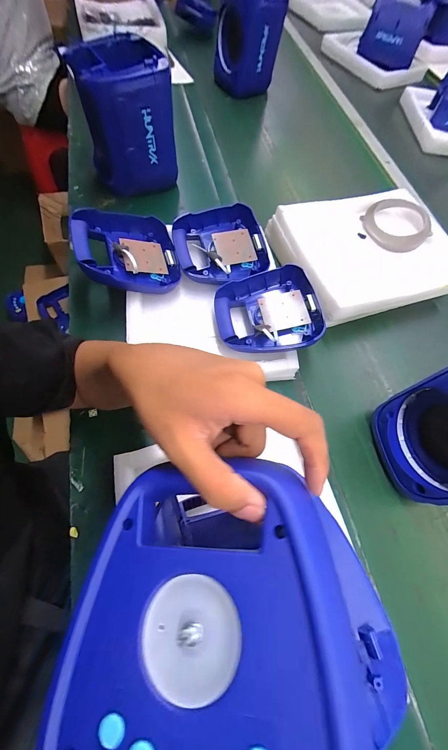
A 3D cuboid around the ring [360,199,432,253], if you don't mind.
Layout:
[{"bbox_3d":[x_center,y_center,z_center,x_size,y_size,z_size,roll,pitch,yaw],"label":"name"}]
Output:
[{"bbox_3d":[0.403,-0.358,0.674,0.152,0.061,0.116,19,71,12],"label":"ring"}]

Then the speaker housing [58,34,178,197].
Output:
[{"bbox_3d":[-0.204,-0.534,0.611,0.164,0.208,0.155,-23,64,-15],"label":"speaker housing"}]

